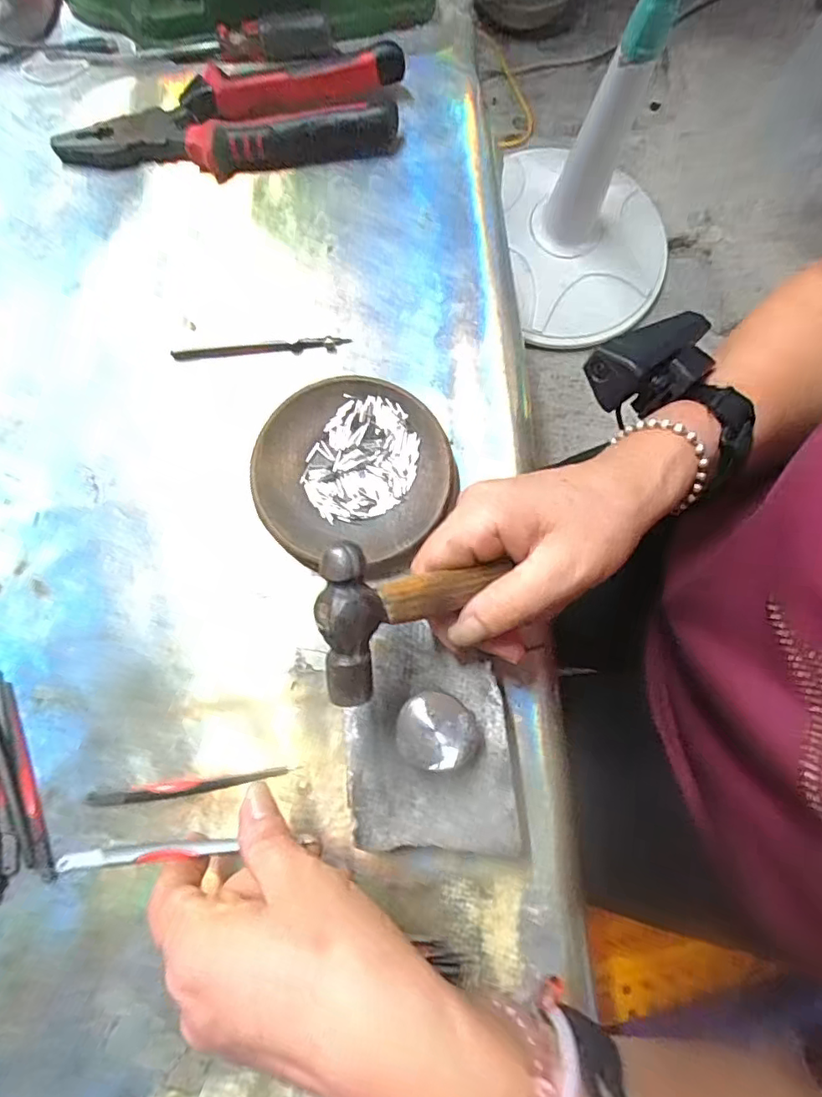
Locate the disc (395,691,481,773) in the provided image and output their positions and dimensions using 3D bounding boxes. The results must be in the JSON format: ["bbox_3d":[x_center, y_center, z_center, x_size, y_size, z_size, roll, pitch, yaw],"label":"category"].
[{"bbox_3d":[0.012,0.085,0.264,0.036,0.022,0.033,0,79,-2],"label":"disc"}]

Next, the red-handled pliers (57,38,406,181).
[{"bbox_3d":[-0.115,-0.278,0.363,0.218,0.031,0.060,-8,80,-4],"label":"red-handled pliers"}]

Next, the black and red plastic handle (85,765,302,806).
[{"bbox_3d":[-0.115,0.126,0.298,0.108,0.004,0.009,-5,79,-3],"label":"black and red plastic handle"}]

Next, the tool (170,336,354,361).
[{"bbox_3d":[-0.092,-0.124,0.347,0.107,0.004,0.009,-3,79,-3],"label":"tool"}]

